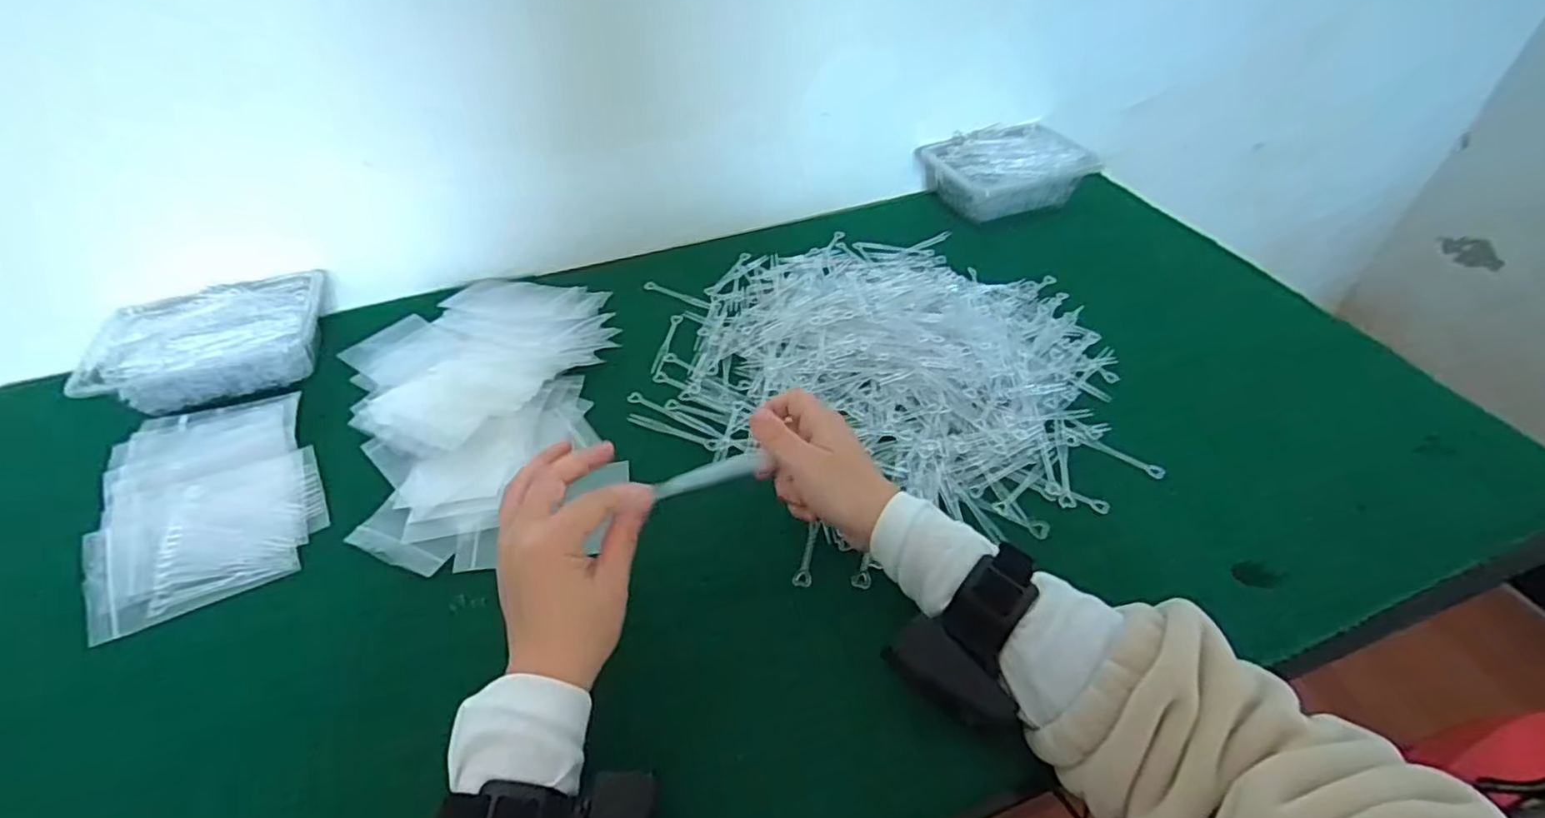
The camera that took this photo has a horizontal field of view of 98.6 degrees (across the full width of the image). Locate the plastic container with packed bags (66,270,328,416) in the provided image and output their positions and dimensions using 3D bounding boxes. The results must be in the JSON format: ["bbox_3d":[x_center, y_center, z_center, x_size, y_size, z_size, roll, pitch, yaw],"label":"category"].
[{"bbox_3d":[-0.501,-0.061,0.603,0.175,0.050,0.116,-14,46,-11],"label":"plastic container with packed bags"}]

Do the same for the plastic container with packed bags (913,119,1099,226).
[{"bbox_3d":[0.279,-0.288,0.788,0.177,0.057,0.133,-15,46,-13],"label":"plastic container with packed bags"}]

